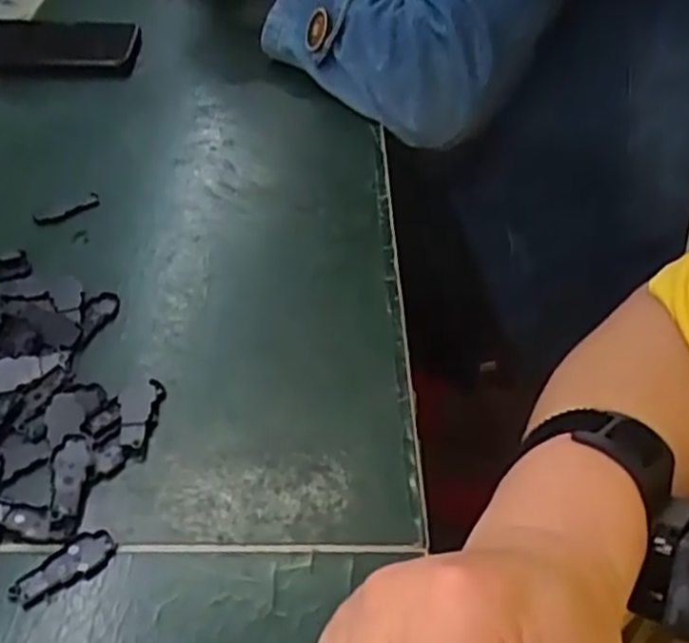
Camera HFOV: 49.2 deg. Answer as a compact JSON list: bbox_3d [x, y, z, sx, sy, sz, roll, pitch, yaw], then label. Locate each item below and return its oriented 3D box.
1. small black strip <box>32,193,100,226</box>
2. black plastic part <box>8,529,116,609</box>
[{"bbox_3d":[-0.163,-0.066,0.444,0.041,0.004,0.013,-30,52,-30],"label":"small black strip"},{"bbox_3d":[-0.106,0.093,0.284,0.039,0.004,0.017,-28,52,-29],"label":"black plastic part"}]

